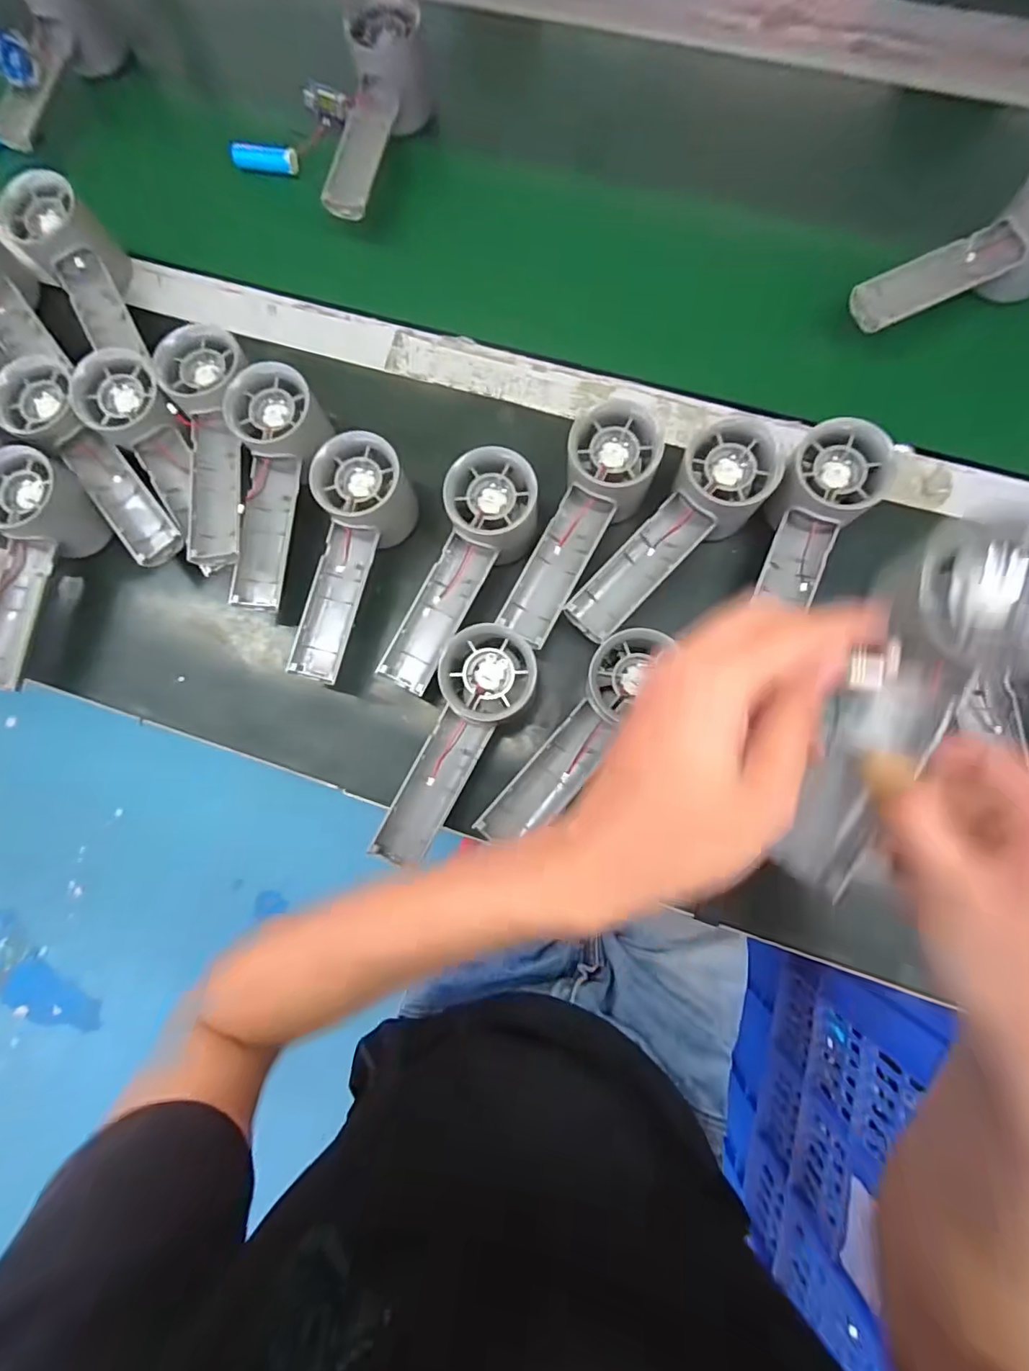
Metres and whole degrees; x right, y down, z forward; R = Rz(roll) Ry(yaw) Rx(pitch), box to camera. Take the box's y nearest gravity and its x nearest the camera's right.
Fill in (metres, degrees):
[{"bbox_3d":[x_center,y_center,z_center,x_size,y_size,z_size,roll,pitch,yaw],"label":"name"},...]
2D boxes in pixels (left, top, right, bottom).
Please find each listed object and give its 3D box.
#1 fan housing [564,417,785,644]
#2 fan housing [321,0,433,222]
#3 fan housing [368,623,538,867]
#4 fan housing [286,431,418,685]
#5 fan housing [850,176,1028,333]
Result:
[{"bbox_3d":[0.101,-0.096,0.344,0.055,0.045,0.160,44,99,8],"label":"fan housing"},{"bbox_3d":[-0.105,-0.439,0.407,0.058,0.052,0.163,10,82,4],"label":"fan housing"},{"bbox_3d":[-0.034,0.039,0.317,0.055,0.031,0.153,21,83,6],"label":"fan housing"},{"bbox_3d":[-0.112,-0.083,0.359,0.057,0.053,0.160,16,95,5],"label":"fan housing"},{"bbox_3d":[0.308,-0.283,0.350,0.150,0.048,0.056,-29,81,-2],"label":"fan housing"}]

